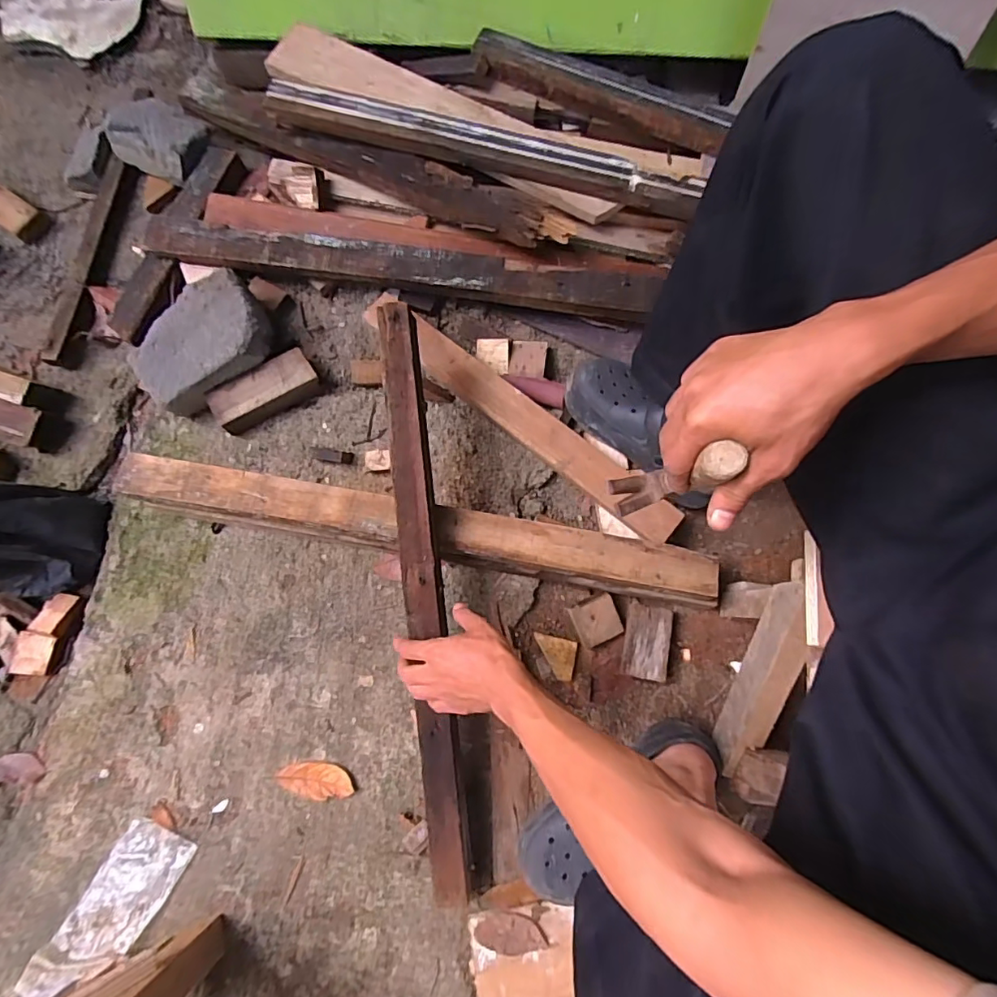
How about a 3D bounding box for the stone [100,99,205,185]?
[{"bbox_3d":[-0.569,-0.614,0.872,0.131,0.067,0.117,24,77,5],"label":"stone"}]

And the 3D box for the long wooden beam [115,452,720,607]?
[{"bbox_3d":[-0.110,0.042,0.707,0.781,0.084,0.067,10,76,3],"label":"long wooden beam"}]

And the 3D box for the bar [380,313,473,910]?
[{"bbox_3d":[-0.089,0.114,0.616,0.043,0.032,0.695,-6,88,-1],"label":"bar"}]

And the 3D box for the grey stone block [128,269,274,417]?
[{"bbox_3d":[-0.438,-0.229,0.764,0.201,0.073,0.125,-40,80,-10],"label":"grey stone block"}]

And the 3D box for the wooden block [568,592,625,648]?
[{"bbox_3d":[0.137,0.173,0.727,0.064,0.020,0.061,-23,95,-9],"label":"wooden block"}]

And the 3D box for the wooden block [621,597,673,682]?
[{"bbox_3d":[0.203,0.197,0.717,0.060,0.041,0.100,10,76,3],"label":"wooden block"}]

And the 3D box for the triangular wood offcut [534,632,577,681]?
[{"bbox_3d":[0.077,0.221,0.722,0.060,0.013,0.054,13,76,4],"label":"triangular wood offcut"}]

